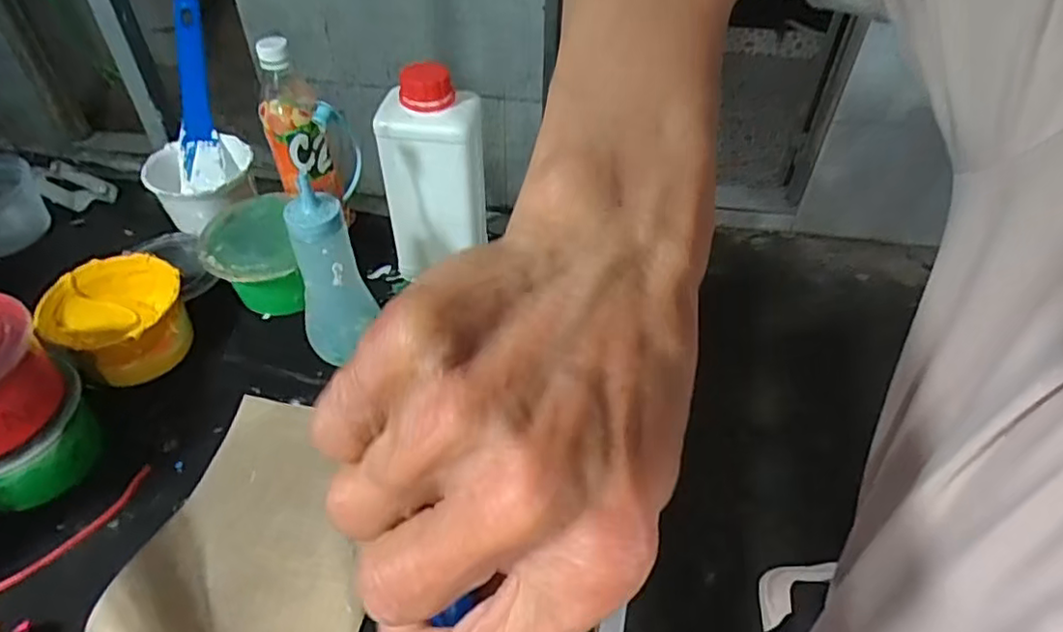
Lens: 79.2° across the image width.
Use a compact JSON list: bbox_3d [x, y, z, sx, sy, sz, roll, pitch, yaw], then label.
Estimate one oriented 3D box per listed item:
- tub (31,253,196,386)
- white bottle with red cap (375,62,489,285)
[{"bbox_3d":[-0.375,0.004,0.596,0.112,0.069,0.109,0,47,0],"label":"tub"},{"bbox_3d":[-0.093,-0.132,0.616,0.094,0.205,0.062,-2,46,-3],"label":"white bottle with red cap"}]

